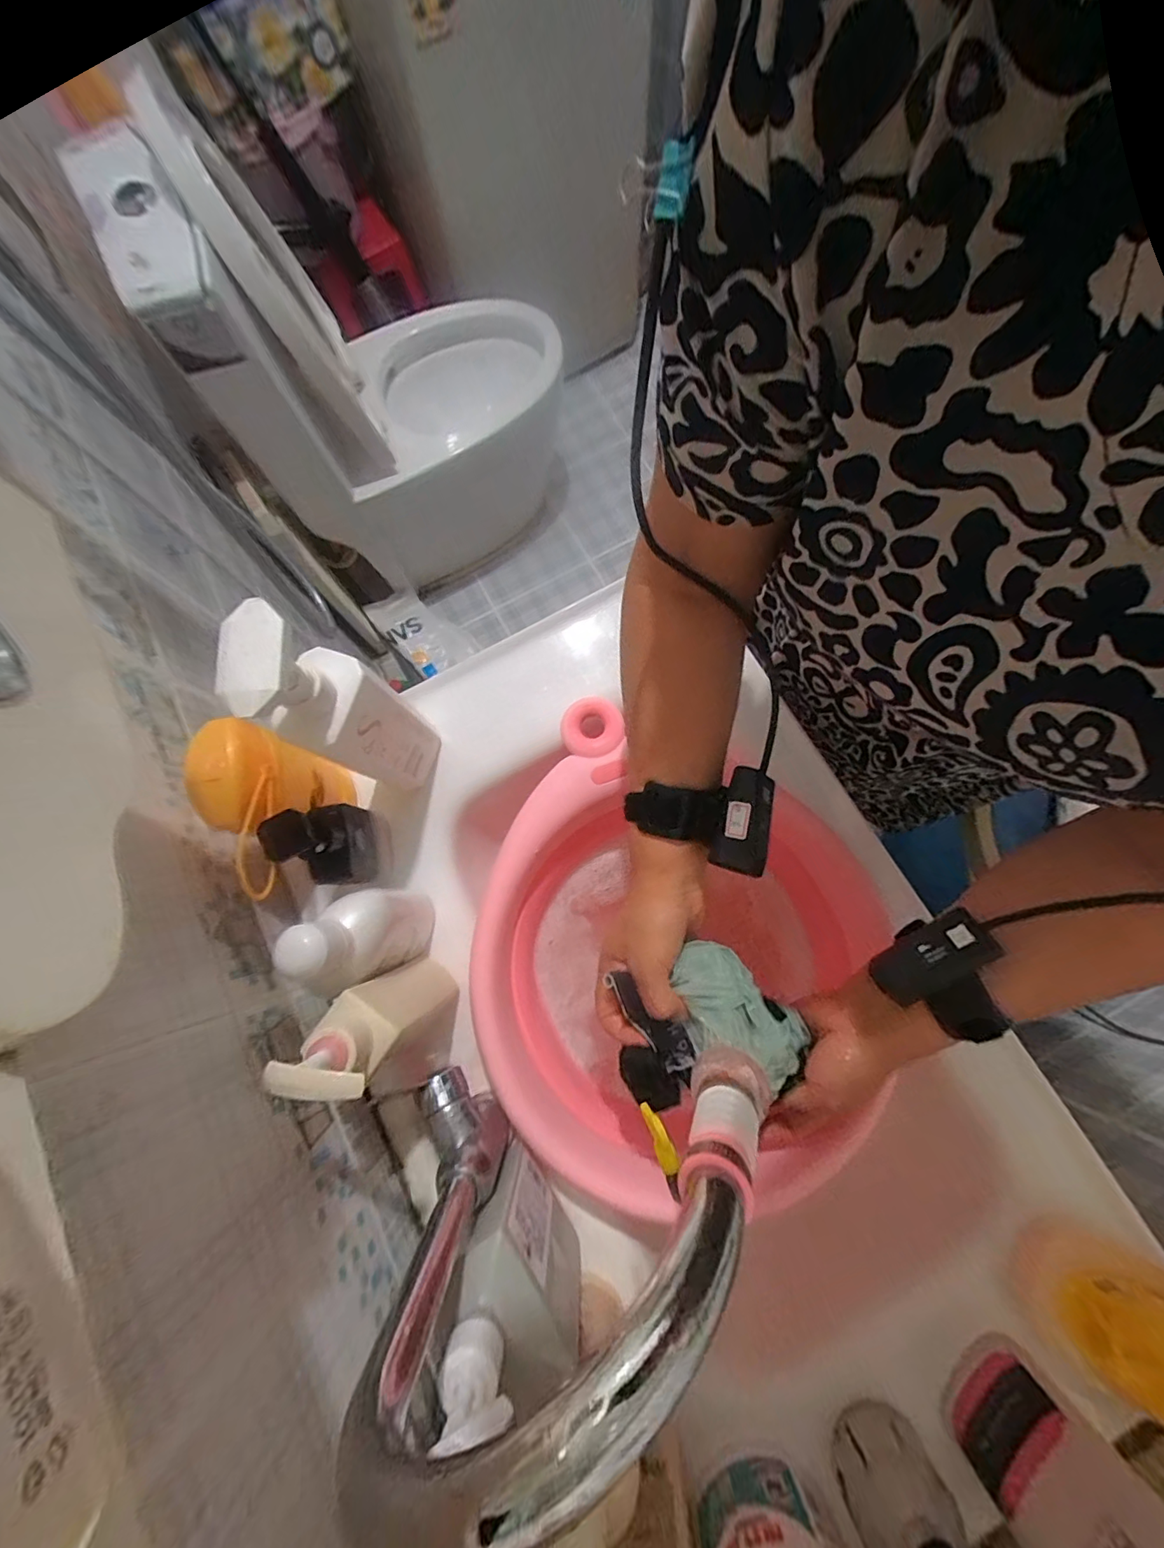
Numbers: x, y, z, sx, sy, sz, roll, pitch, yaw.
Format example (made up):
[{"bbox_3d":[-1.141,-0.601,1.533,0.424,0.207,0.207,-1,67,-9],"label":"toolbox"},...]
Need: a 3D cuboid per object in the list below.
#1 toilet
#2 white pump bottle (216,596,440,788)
[{"bbox_3d":[-0.417,-0.834,1.109,0.672,0.826,0.454,-42,78,-8],"label":"toilet"},{"bbox_3d":[-0.173,-0.041,0.386,0.044,0.238,0.071,18,77,6],"label":"white pump bottle"}]

